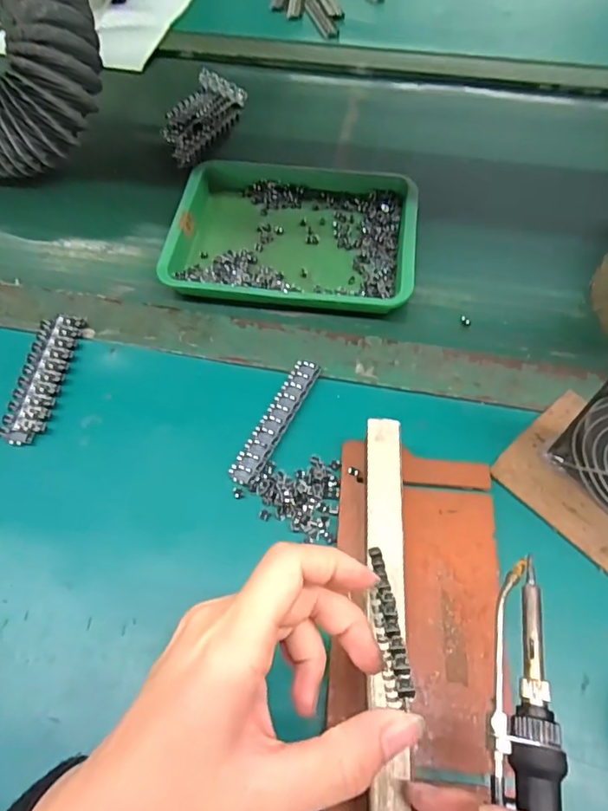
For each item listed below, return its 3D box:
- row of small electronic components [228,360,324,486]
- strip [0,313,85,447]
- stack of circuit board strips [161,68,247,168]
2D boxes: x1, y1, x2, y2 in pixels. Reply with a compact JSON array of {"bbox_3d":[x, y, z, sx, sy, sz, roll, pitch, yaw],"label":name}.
[{"bbox_3d":[-0.020,0.009,0.385,0.020,0.004,0.110,23,62,14],"label":"row of small electronic components"},{"bbox_3d":[-0.199,-0.023,0.404,0.030,0.012,0.115,5,59,4],"label":"strip"},{"bbox_3d":[-0.110,-0.312,0.574,0.052,0.028,0.129,19,61,12],"label":"stack of circuit board strips"}]

